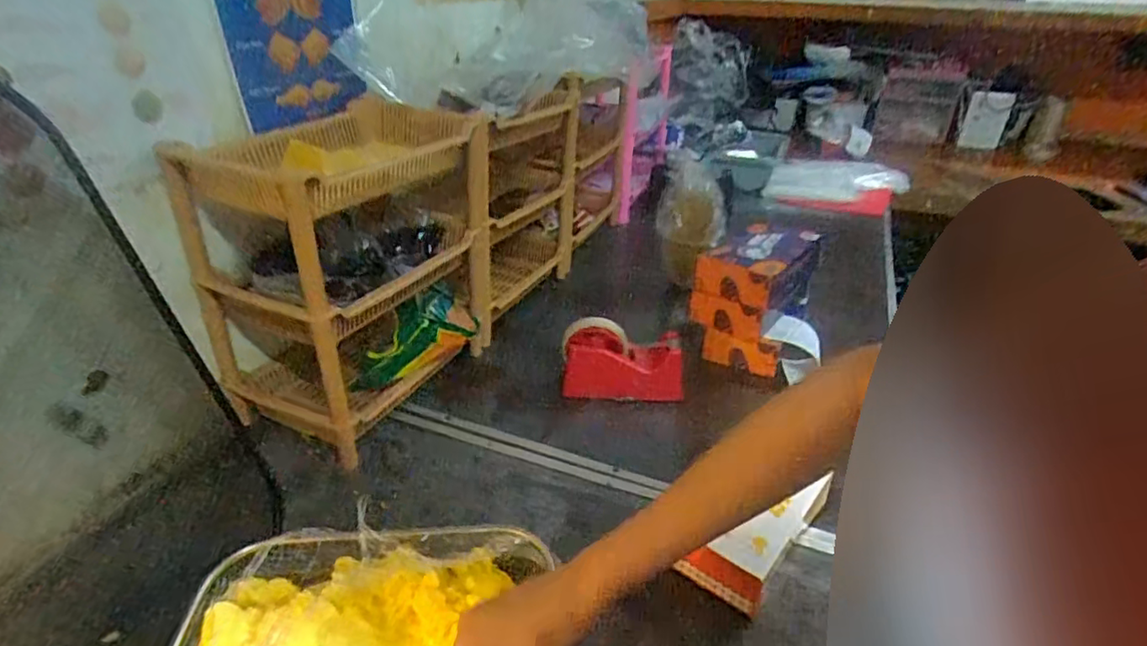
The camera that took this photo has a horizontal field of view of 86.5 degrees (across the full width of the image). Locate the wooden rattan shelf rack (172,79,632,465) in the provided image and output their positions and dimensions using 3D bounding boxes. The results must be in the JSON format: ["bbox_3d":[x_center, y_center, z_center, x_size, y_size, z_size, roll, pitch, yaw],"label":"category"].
[{"bbox_3d":[-0.147,-0.201,0.979,0.226,0.312,0.896,12,33,18],"label":"wooden rattan shelf rack"}]

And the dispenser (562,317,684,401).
[{"bbox_3d":[0.067,0.051,0.805,0.159,0.091,0.049,0,31,-1],"label":"dispenser"}]

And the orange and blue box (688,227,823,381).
[{"bbox_3d":[0.266,-0.042,0.898,0.128,0.156,0.166,19,36,27],"label":"orange and blue box"}]

